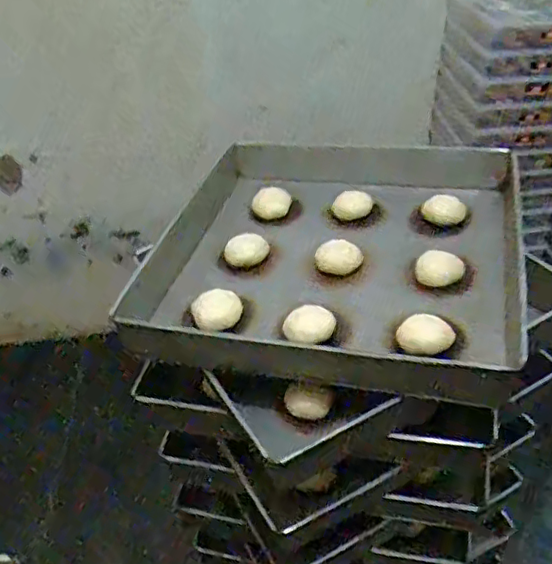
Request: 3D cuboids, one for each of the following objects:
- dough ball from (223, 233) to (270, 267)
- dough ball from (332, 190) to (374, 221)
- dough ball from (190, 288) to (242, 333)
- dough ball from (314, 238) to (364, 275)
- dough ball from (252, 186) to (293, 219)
[{"bbox_3d":[-0.037,-0.040,0.785,0.054,0.026,0.045,16,43,26],"label":"dough ball"},{"bbox_3d":[0.109,-0.108,0.845,0.056,0.028,0.046,4,39,13],"label":"dough ball"},{"bbox_3d":[-0.067,0.039,0.695,0.057,0.038,0.055,-4,38,3],"label":"dough ball"},{"bbox_3d":[0.079,-0.032,0.748,0.057,0.029,0.042,3,39,12],"label":"dough ball"},{"bbox_3d":[-0.006,-0.115,0.868,0.055,0.030,0.045,-6,38,0],"label":"dough ball"}]

